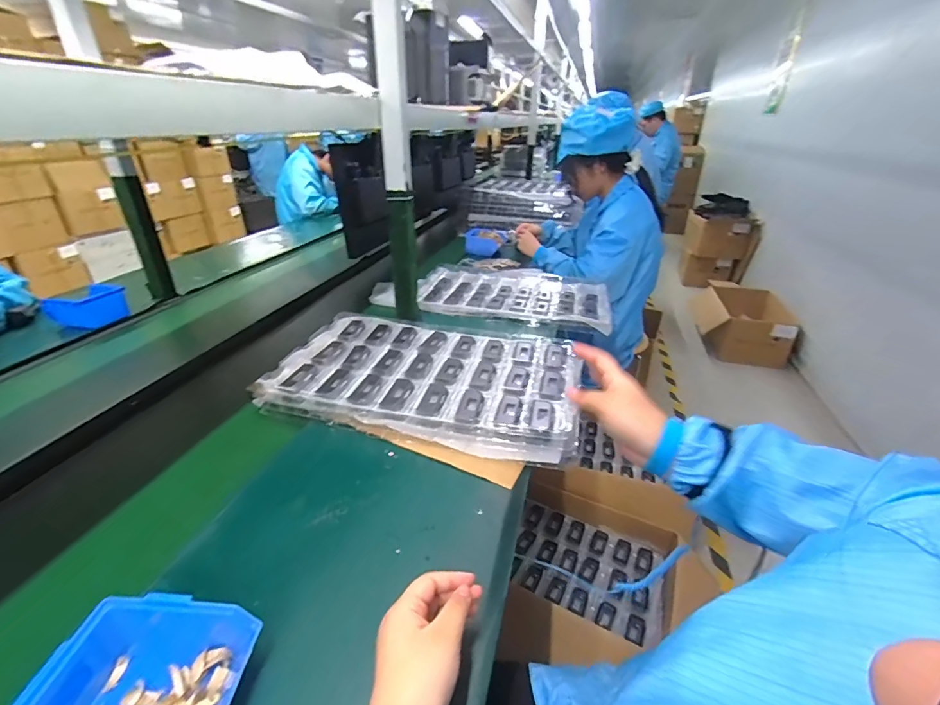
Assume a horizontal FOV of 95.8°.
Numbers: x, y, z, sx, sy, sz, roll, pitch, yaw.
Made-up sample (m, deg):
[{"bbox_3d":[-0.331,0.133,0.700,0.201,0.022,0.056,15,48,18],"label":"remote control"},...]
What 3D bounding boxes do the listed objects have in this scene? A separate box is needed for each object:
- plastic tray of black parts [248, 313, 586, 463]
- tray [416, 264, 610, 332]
[{"bbox_3d":[-0.068,0.036,0.754,0.504,0.040,0.302,8,30,11],"label":"plastic tray of black parts"},{"bbox_3d":[0.121,-0.176,1.182,0.505,0.024,0.349,9,30,12],"label":"tray"}]

